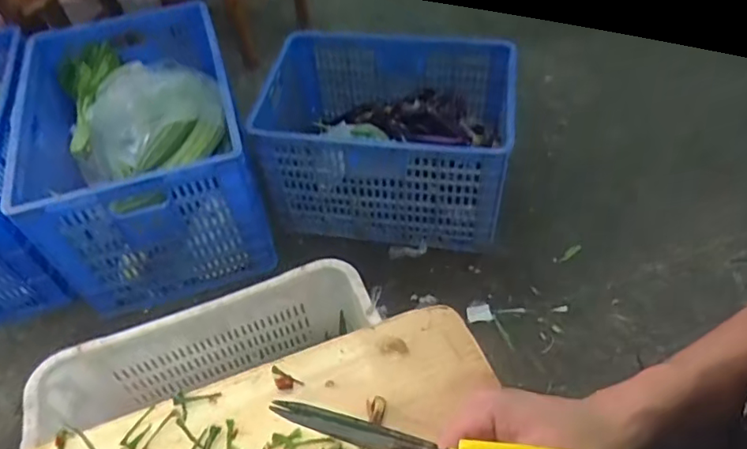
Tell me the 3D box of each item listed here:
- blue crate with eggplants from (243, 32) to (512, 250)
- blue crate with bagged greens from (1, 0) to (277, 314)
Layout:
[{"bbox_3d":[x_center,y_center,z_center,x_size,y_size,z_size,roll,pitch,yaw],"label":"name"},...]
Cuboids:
[{"bbox_3d":[0.027,-0.252,1.488,0.602,0.329,0.484,6,51,9],"label":"blue crate with eggplants"},{"bbox_3d":[-0.574,-0.195,1.431,0.461,0.385,0.645,-15,51,-8],"label":"blue crate with bagged greens"}]

